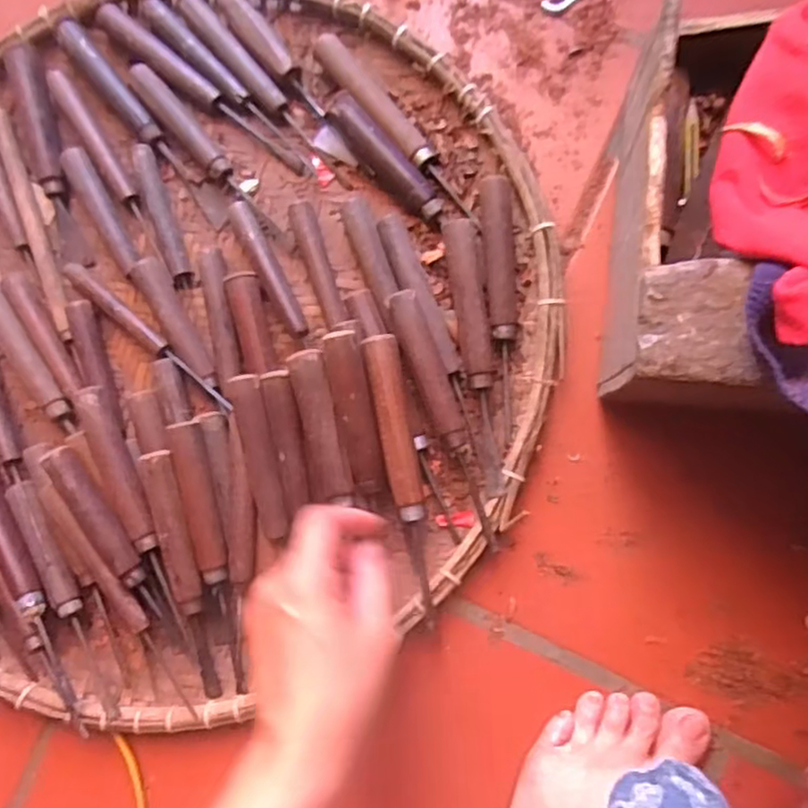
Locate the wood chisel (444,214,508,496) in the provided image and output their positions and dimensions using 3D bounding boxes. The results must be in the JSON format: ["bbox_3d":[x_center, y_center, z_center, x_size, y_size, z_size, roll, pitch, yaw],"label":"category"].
[{"bbox_3d":[0.049,-0.031,0.450,0.021,0.024,0.179,-9,83,4],"label":"wood chisel"}]

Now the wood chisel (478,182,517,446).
[{"bbox_3d":[0.067,-0.063,0.451,0.020,0.024,0.171,-5,84,5],"label":"wood chisel"}]

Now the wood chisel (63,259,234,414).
[{"bbox_3d":[-0.181,-0.049,0.482,0.160,0.009,0.012,39,89,8],"label":"wood chisel"}]

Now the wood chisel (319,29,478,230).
[{"bbox_3d":[-0.003,-0.191,0.476,0.018,0.017,0.171,-41,82,0],"label":"wood chisel"}]

